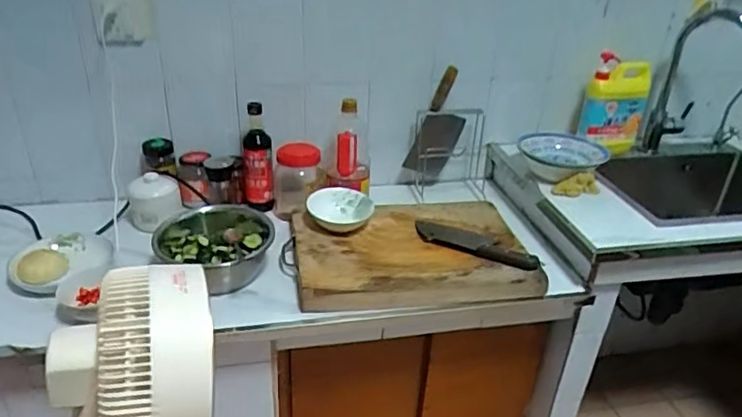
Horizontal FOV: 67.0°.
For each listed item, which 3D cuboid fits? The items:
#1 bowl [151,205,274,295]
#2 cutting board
[{"bbox_3d":[-0.281,0.069,1.010,0.201,0.073,0.180,-2,29,-9],"label":"bowl"},{"bbox_3d":[0.076,0.072,1.060,0.438,0.047,0.273,-4,36,-12],"label":"cutting board"}]

